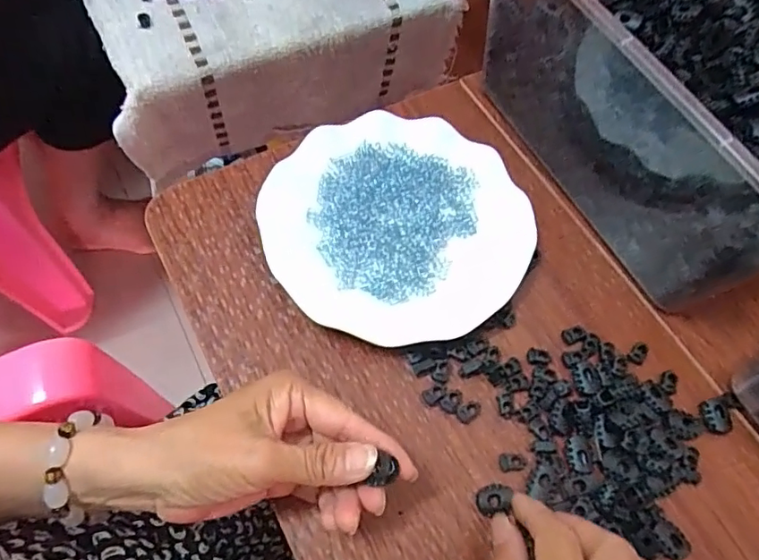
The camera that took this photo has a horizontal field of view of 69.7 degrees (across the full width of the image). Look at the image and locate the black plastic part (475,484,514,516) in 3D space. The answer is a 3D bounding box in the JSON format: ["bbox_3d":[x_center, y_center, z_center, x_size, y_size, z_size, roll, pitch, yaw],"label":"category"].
[{"bbox_3d":[0.068,0.129,0.320,0.021,0.006,0.015,-16,67,-7],"label":"black plastic part"}]

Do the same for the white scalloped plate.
[{"bbox_3d":[0.012,-0.042,0.387,0.182,0.021,0.170,2,64,-3],"label":"white scalloped plate"}]

